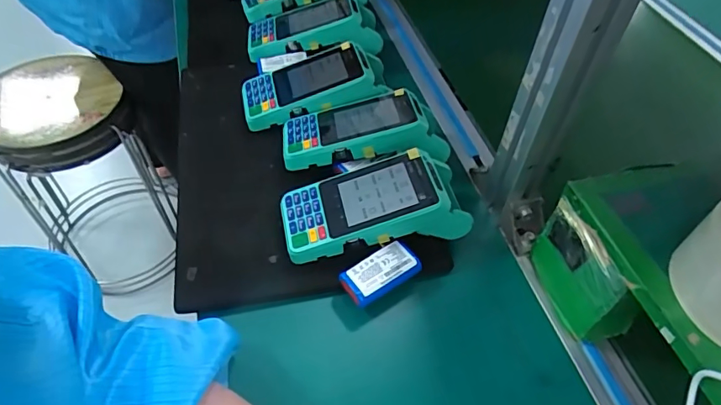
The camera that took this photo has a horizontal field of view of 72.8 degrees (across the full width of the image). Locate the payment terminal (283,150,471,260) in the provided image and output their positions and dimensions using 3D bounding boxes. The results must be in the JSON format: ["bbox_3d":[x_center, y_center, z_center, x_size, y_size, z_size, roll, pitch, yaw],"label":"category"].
[{"bbox_3d":[0.014,0.000,0.460,0.171,0.058,0.073,-8,51,-9],"label":"payment terminal"}]

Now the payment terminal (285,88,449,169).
[{"bbox_3d":[0.004,-0.078,0.524,0.169,0.062,0.075,-1,50,-4],"label":"payment terminal"}]

